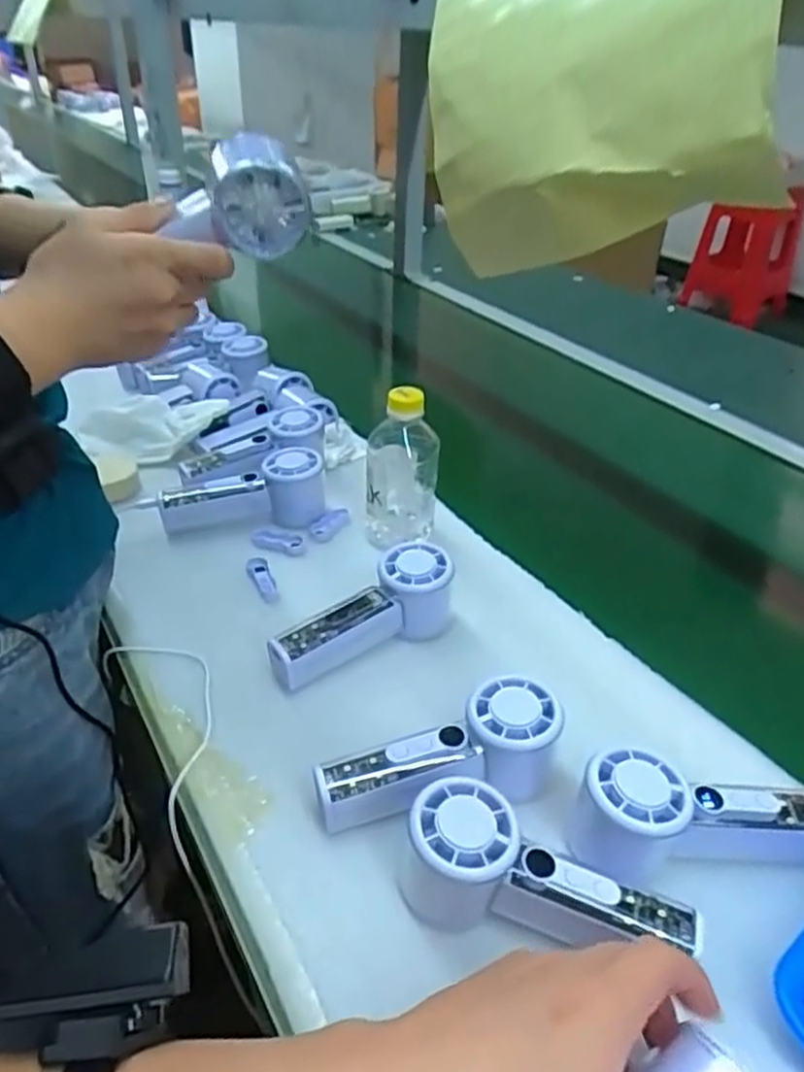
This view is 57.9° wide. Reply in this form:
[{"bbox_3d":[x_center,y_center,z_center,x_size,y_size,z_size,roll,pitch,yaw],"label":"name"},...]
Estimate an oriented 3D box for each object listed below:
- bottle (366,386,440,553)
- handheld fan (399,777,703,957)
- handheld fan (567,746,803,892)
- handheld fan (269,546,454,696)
[{"bbox_3d":[0.001,-0.058,0.647,0.064,0.152,0.057,1,36,0],"label":"bottle"},{"bbox_3d":[0.075,0.179,0.385,0.151,0.061,0.055,8,36,9],"label":"handheld fan"},{"bbox_3d":[0.178,0.162,0.419,0.158,0.061,0.055,-2,36,-5],"label":"handheld fan"},{"bbox_3d":[-0.032,0.060,0.553,0.145,0.062,0.051,-17,40,-24],"label":"handheld fan"}]

